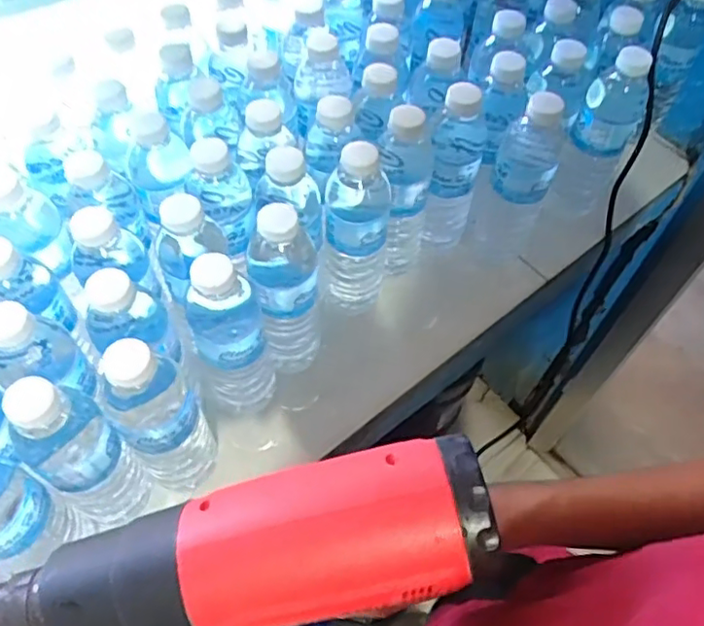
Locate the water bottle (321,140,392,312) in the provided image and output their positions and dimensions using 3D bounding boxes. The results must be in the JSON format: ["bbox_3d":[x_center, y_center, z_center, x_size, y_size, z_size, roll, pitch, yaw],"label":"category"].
[{"bbox_3d":[0.004,-0.081,0.605,0.062,0.202,0.066,6,57,1],"label":"water bottle"}]

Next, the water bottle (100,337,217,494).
[{"bbox_3d":[-0.153,0.085,0.504,0.062,0.219,0.063,1,57,-2],"label":"water bottle"}]

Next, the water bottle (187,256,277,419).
[{"bbox_3d":[-0.103,0.025,0.535,0.057,0.205,0.054,1,57,-2],"label":"water bottle"}]

